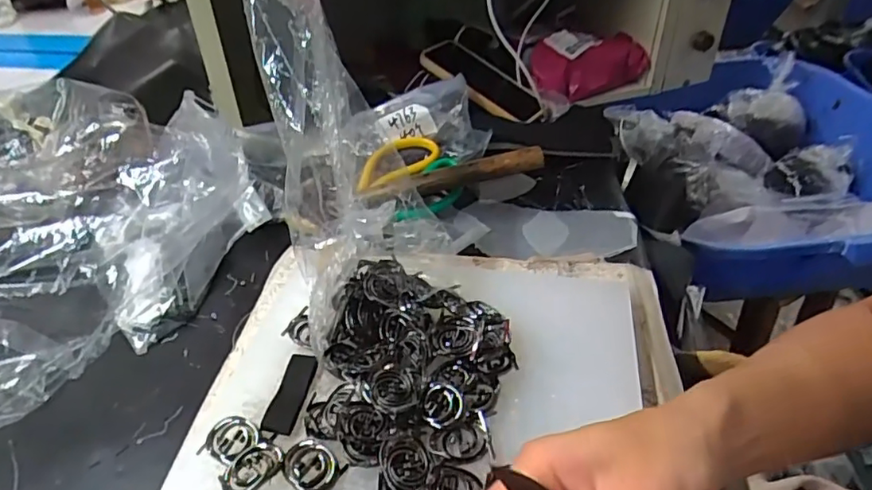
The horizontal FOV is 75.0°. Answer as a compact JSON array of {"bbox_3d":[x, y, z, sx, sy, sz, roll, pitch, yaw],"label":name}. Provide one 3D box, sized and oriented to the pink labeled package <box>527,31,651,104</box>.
[{"bbox_3d":[0.208,-0.247,0.770,0.170,0.066,0.067,-20,42,-22],"label":"pink labeled package"}]

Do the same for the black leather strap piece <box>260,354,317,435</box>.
[{"bbox_3d":[-0.090,0.090,0.351,0.021,0.005,0.056,-1,41,15],"label":"black leather strap piece"}]

